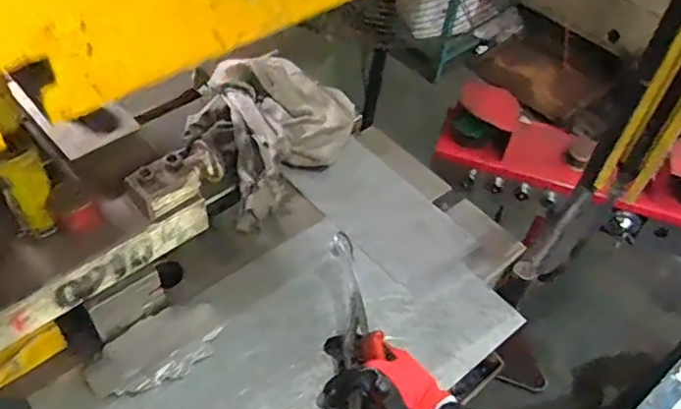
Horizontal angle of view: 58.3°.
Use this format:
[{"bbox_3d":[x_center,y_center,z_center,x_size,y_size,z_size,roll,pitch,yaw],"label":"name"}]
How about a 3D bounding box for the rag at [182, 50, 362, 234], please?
[{"bbox_3d":[-0.097,-0.105,0.828,0.193,0.072,0.249,37,56,24],"label":"rag"}]

